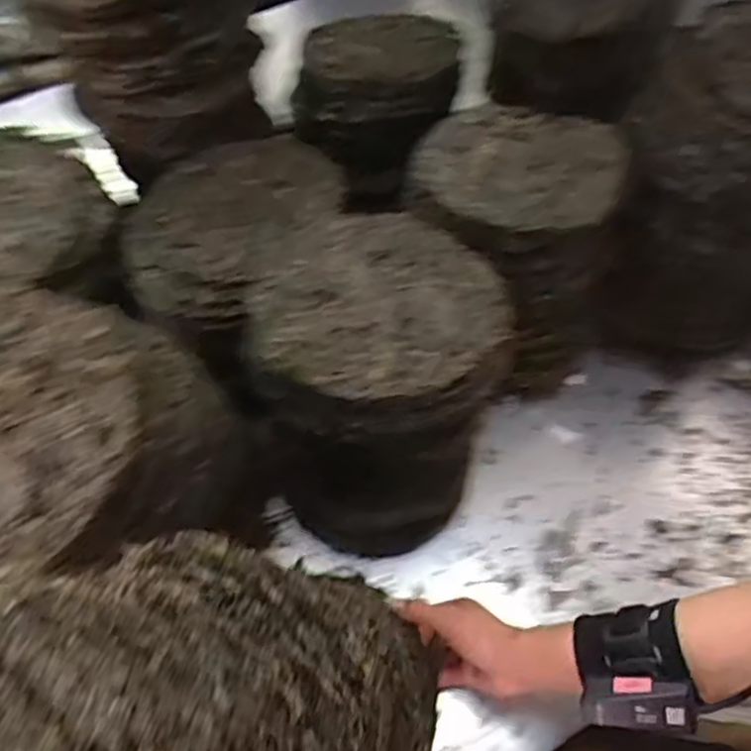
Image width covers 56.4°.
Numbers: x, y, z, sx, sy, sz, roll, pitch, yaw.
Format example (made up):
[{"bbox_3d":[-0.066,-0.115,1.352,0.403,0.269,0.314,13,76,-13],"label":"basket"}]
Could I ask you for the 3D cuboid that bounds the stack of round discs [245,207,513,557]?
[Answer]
[{"bbox_3d":[0.008,0.010,0.687,0.215,0.280,0.224,4,59,3],"label":"stack of round discs"}]

